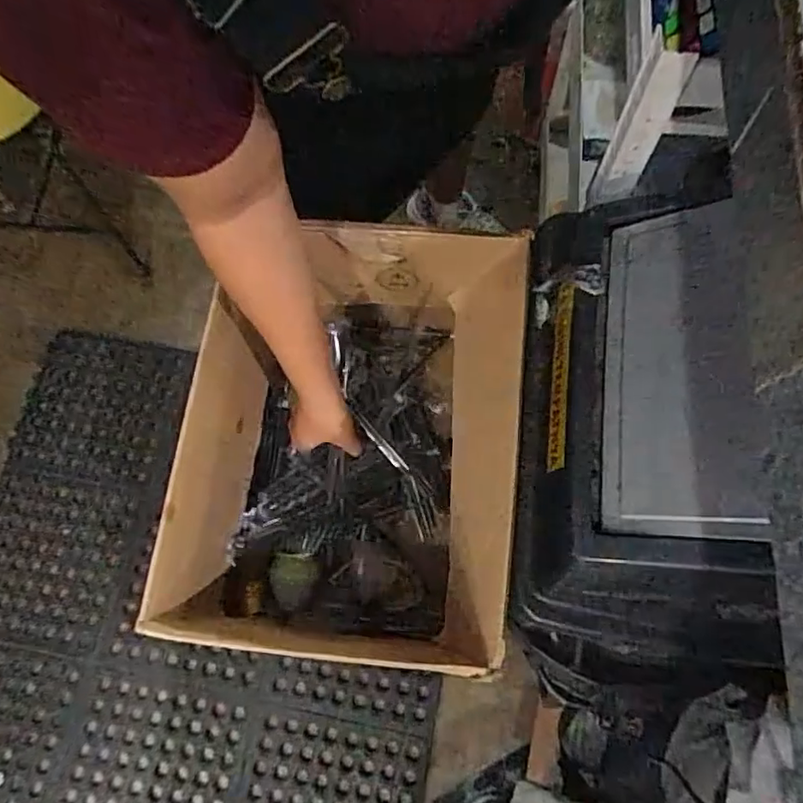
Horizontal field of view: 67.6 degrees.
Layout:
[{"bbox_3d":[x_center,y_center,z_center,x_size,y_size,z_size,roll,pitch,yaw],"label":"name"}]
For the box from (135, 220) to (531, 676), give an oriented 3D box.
[{"bbox_3d":[-0.041,0.047,0.629,0.287,0.221,0.387,5,72,5],"label":"box"}]

